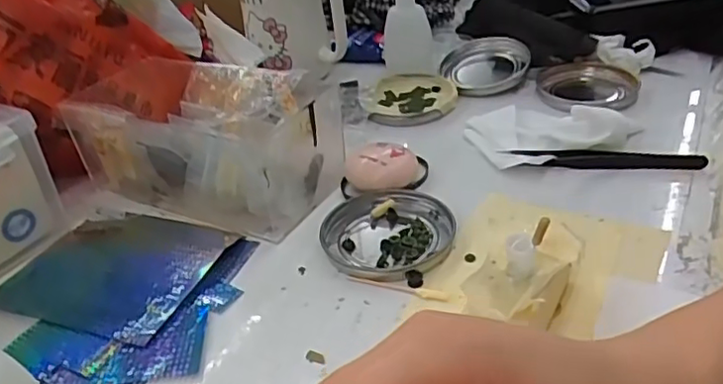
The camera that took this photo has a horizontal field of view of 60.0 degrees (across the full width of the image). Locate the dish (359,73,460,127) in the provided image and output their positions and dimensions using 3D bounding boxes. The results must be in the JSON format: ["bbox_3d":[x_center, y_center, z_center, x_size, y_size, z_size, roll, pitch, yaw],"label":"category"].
[{"bbox_3d":[0.040,-0.081,0.527,0.076,0.010,0.083,-7,33,-2],"label":"dish"}]

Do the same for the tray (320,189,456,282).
[{"bbox_3d":[0.015,0.024,0.376,0.077,0.010,0.076,-5,33,3],"label":"tray"}]

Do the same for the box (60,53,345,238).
[{"bbox_3d":[-0.109,-0.038,0.435,0.177,0.071,0.100,14,38,28],"label":"box"}]

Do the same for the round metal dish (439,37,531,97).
[{"bbox_3d":[0.108,-0.115,0.556,0.075,0.021,0.090,1,34,11],"label":"round metal dish"}]

